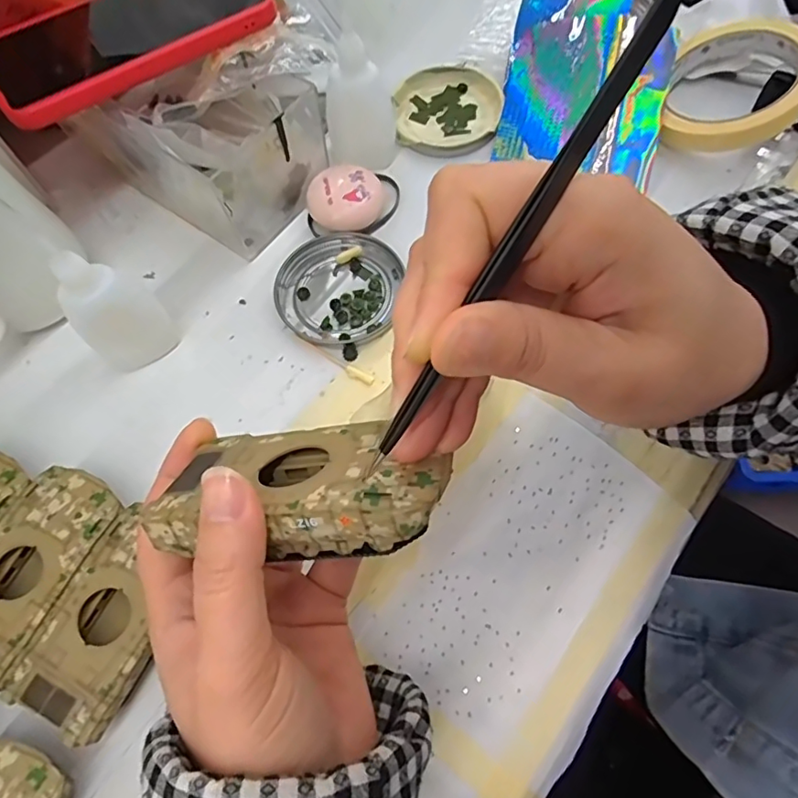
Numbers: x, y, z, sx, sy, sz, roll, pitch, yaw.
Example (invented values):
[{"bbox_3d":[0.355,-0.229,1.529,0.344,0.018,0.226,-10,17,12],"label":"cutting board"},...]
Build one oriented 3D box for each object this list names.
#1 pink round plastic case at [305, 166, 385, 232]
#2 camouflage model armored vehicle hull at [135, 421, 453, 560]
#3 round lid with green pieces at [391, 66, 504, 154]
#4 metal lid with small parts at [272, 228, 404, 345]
[{"bbox_3d":[-0.035,-0.127,0.348,0.046,0.022,0.041,14,68,8],"label":"pink round plastic case"},{"bbox_3d":[-0.031,0.029,0.178,0.092,0.015,0.057,-6,32,14],"label":"camouflage model armored vehicle hull"},{"bbox_3d":[0.035,-0.207,0.386,0.074,0.009,0.078,-1,67,2],"label":"round lid with green pieces"},{"bbox_3d":[-0.038,-0.069,0.333,0.074,0.009,0.076,11,68,7],"label":"metal lid with small parts"}]

